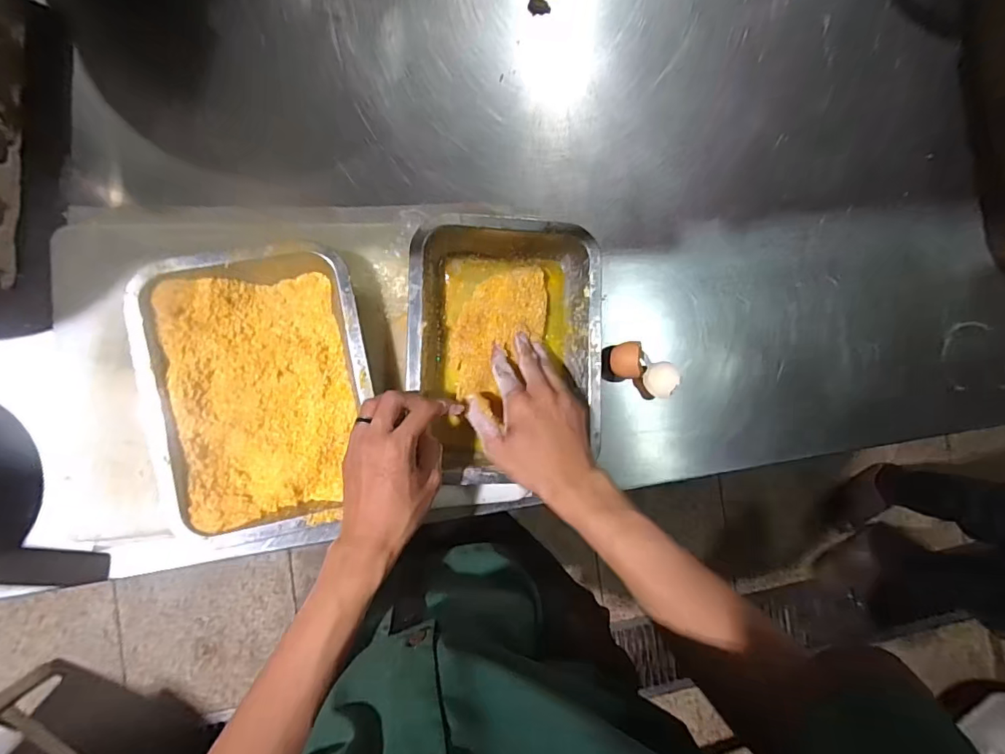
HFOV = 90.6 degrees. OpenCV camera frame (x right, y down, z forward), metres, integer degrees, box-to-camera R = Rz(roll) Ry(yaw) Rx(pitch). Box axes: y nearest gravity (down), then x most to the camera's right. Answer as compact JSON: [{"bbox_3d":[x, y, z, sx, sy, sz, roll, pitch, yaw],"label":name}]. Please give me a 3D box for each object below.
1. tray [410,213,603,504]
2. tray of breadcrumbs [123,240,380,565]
[{"bbox_3d":[0.001,-0.013,0.514,0.190,0.052,0.287,1,88,-9],"label":"tray"},{"bbox_3d":[-0.225,0.022,0.480,0.192,0.060,0.265,-12,90,-9],"label":"tray of breadcrumbs"}]

